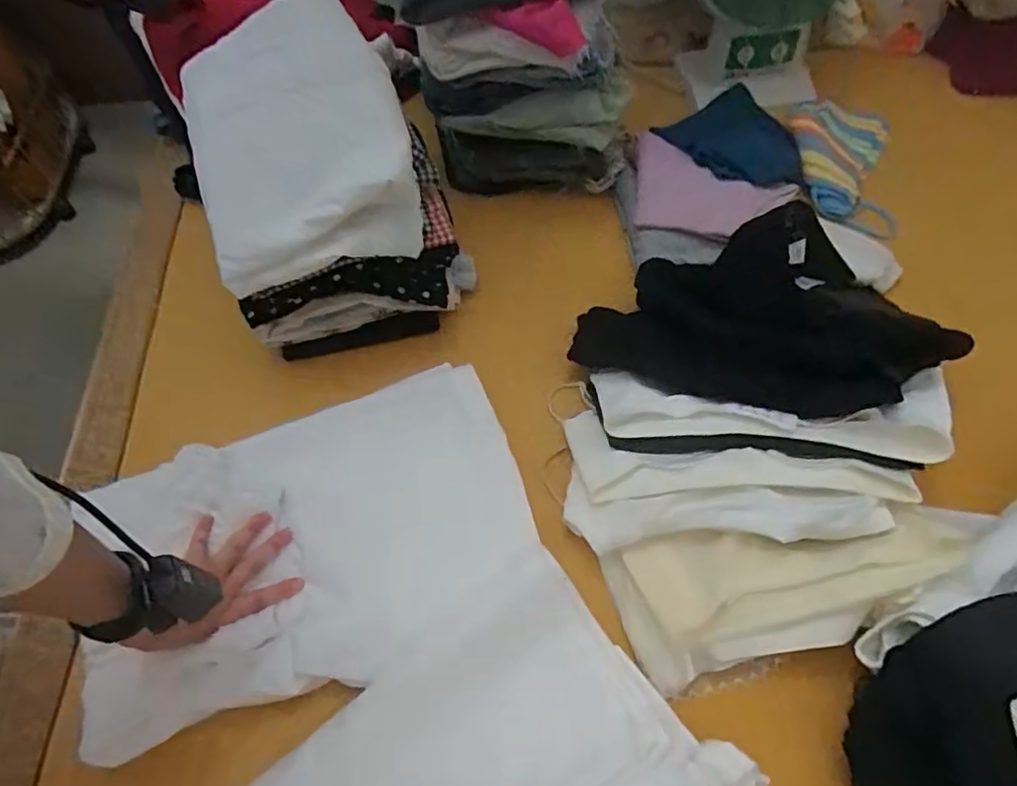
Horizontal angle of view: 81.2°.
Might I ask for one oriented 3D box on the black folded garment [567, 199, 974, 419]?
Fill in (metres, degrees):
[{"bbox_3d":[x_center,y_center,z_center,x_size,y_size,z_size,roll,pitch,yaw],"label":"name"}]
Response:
[{"bbox_3d":[0.287,-0.096,0.684,0.386,0.099,0.207,14,62,10],"label":"black folded garment"}]

